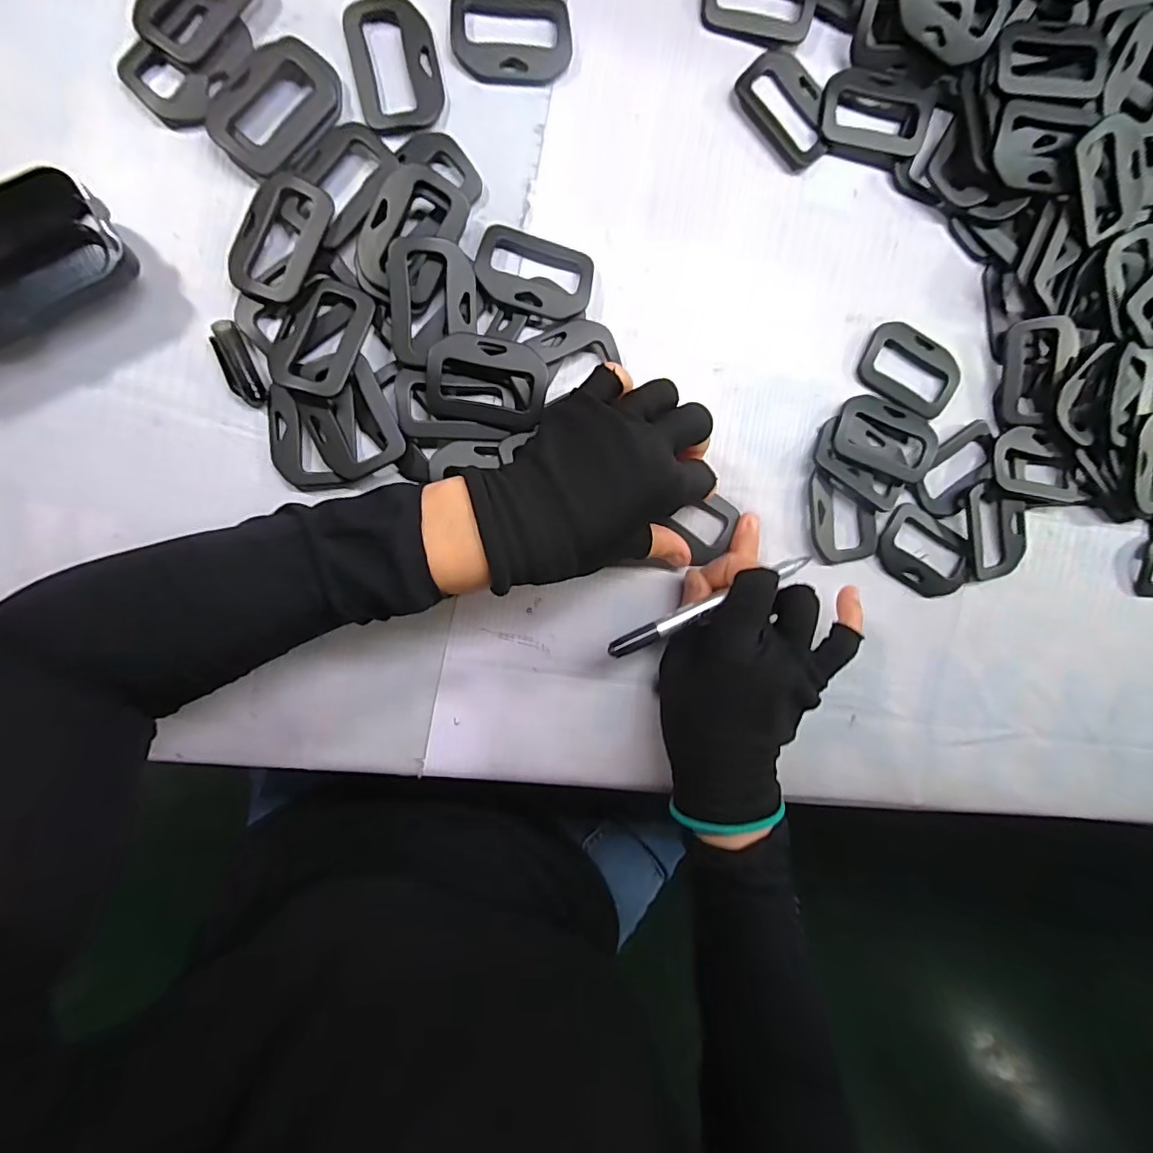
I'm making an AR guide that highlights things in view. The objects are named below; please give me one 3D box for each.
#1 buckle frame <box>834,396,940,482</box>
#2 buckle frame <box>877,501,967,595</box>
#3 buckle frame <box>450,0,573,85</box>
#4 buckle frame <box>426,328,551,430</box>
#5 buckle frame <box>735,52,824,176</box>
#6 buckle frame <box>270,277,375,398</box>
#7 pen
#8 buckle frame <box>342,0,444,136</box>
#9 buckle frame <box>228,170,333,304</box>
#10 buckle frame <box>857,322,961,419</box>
[{"bbox_3d":[0.182,-0.082,0.314,0.059,0.011,0.041,17,92,-8],"label":"buckle frame"},{"bbox_3d":[0.211,-0.014,0.326,0.062,0.005,0.042,27,91,-8],"label":"buckle frame"},{"bbox_3d":[-0.034,-0.280,0.278,0.060,0.004,0.044,-5,95,-7],"label":"buckle frame"},{"bbox_3d":[-0.046,-0.101,0.278,0.060,0.008,0.042,9,93,-8],"label":"buckle frame"},{"bbox_3d":[0.118,-0.261,0.299,0.043,0.004,0.060,-45,98,-2],"label":"buckle frame"},{"bbox_3d":[-0.126,-0.120,0.269,0.039,0.007,0.060,20,84,4],"label":"buckle frame"},{"bbox_3d":[0.071,0.014,0.281,0.119,0.007,0.008,-23,97,-11],"label":"pen"},{"bbox_3d":[-0.091,-0.258,0.270,0.042,0.004,0.062,-14,96,-6],"label":"buckle frame"},{"bbox_3d":[-0.148,-0.168,0.266,0.043,0.006,0.060,25,92,5],"label":"buckle frame"},{"bbox_3d":[0.198,-0.123,0.318,0.060,0.005,0.044,21,92,-8],"label":"buckle frame"}]

